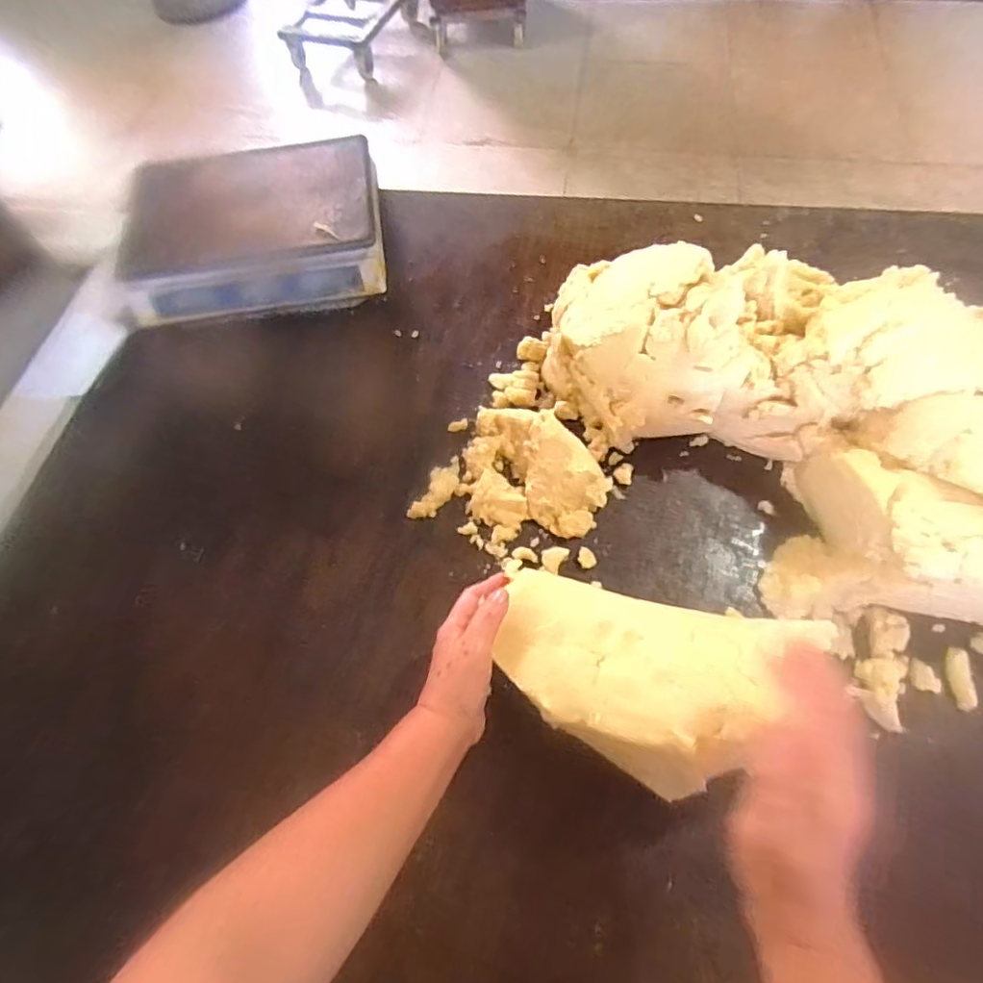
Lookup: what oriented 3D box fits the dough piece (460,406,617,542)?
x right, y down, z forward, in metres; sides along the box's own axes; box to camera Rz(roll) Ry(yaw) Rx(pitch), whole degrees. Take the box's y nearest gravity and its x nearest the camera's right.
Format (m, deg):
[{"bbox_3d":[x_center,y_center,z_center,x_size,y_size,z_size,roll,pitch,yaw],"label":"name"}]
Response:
[{"bbox_3d":[0.050,-0.025,0.667,0.170,0.038,0.154,6,69,6],"label":"dough piece"}]

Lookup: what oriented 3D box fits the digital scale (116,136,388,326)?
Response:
[{"bbox_3d":[-0.322,-0.373,0.807,0.388,0.103,0.271,-5,68,2],"label":"digital scale"}]

